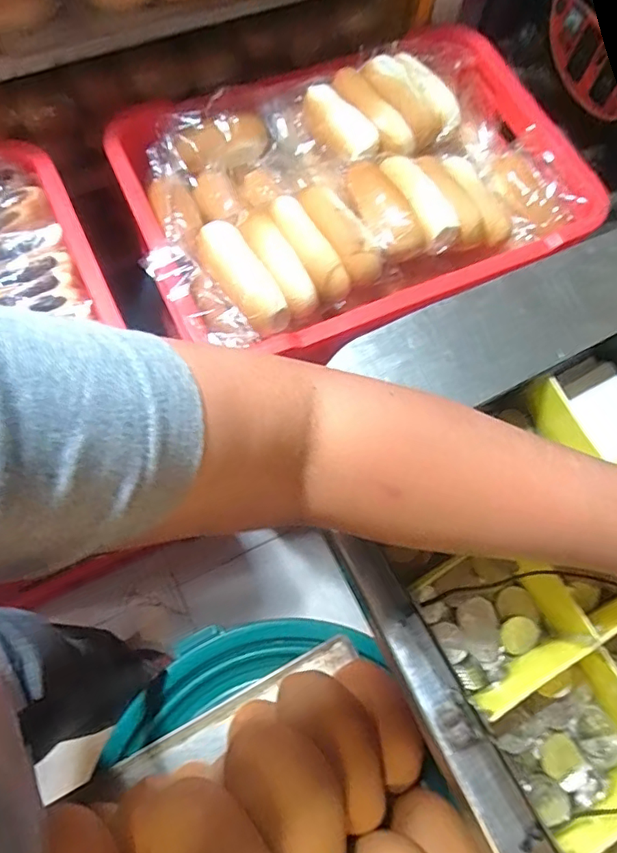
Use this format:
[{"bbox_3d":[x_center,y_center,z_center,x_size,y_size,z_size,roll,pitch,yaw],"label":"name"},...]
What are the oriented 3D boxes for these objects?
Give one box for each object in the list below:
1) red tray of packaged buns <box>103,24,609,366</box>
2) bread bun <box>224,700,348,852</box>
[{"bbox_3d":[0.057,-0.300,0.633,0.518,0.082,0.338,-22,72,-10],"label":"red tray of packaged buns"},{"bbox_3d":[-0.013,0.307,0.446,0.070,0.052,0.148,-33,74,-14],"label":"bread bun"}]

